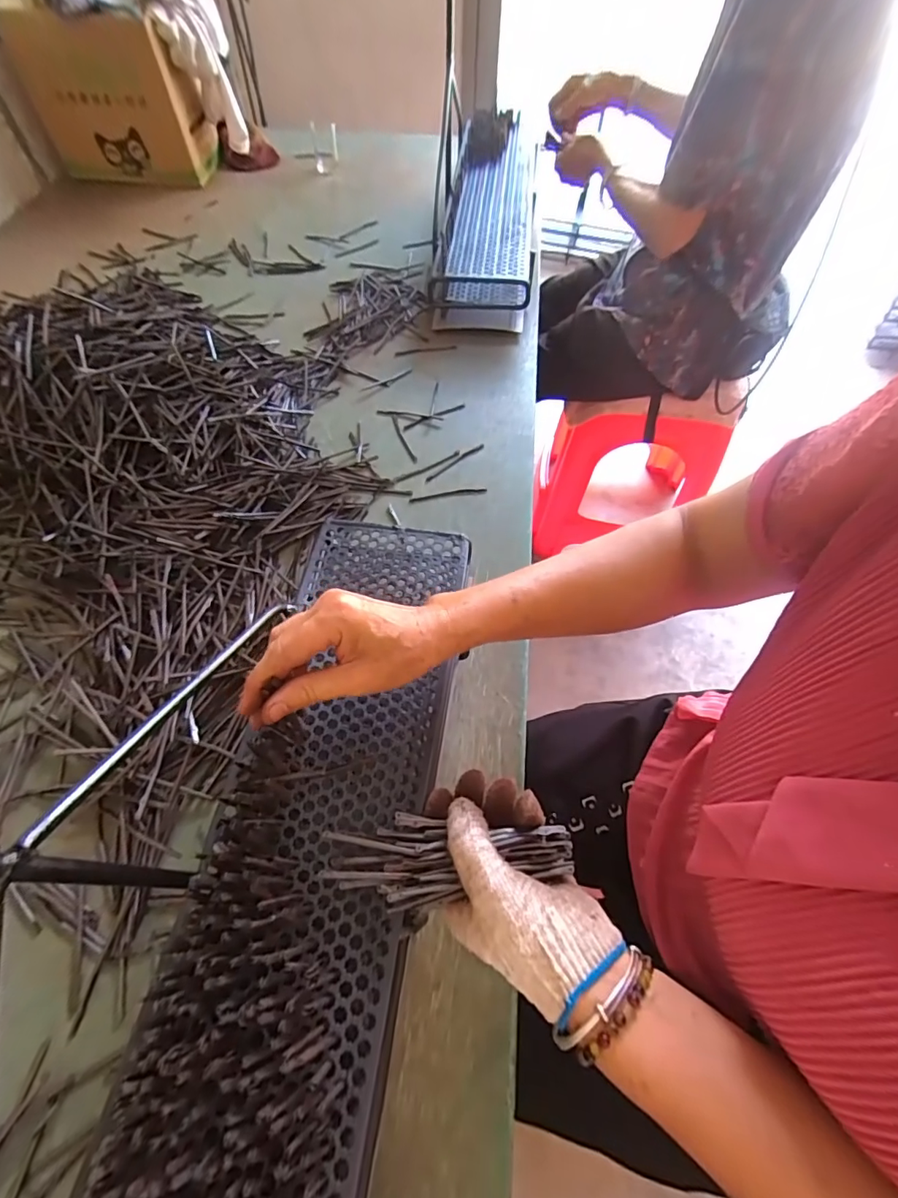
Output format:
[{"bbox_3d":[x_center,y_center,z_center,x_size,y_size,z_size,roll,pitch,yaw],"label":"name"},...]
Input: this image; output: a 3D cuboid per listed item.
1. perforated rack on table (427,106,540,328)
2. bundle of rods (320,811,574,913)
[{"bbox_3d":[0.085,-0.729,0.903,0.153,0.105,0.682,6,60,4],"label":"perforated rack on table"},{"bbox_3d":[0.000,0.164,0.310,0.154,0.021,0.051,-4,59,2],"label":"bundle of rods"}]

